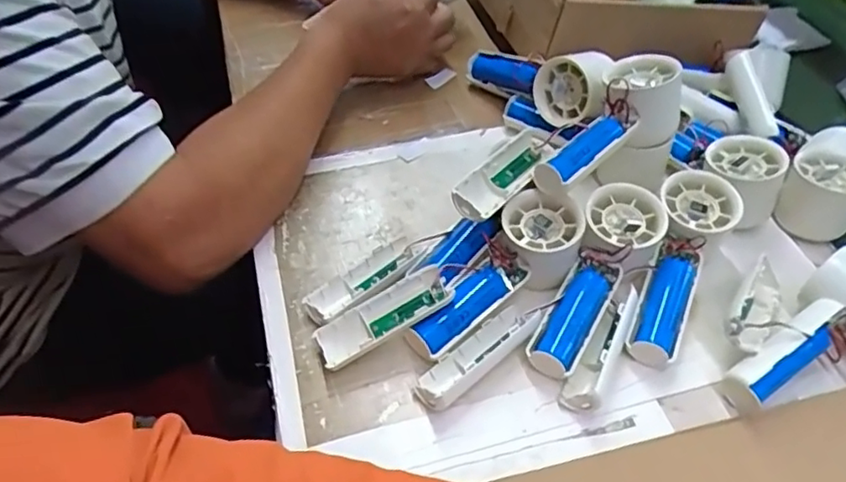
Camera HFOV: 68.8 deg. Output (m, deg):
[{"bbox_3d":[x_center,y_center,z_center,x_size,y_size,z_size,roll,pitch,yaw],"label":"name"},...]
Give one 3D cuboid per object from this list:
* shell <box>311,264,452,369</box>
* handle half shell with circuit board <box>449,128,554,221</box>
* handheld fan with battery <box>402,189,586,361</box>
[{"bbox_3d":[-0.026,0.052,0.417,0.094,0.014,0.033,-30,55,-7],"label":"shell"},{"bbox_3d":[0.061,-0.049,0.455,0.030,0.018,0.098,32,55,23],"label":"handle half shell with circuit board"},{"bbox_3d":[0.051,0.026,0.438,0.153,0.045,0.062,-41,60,-16],"label":"handheld fan with battery"}]

